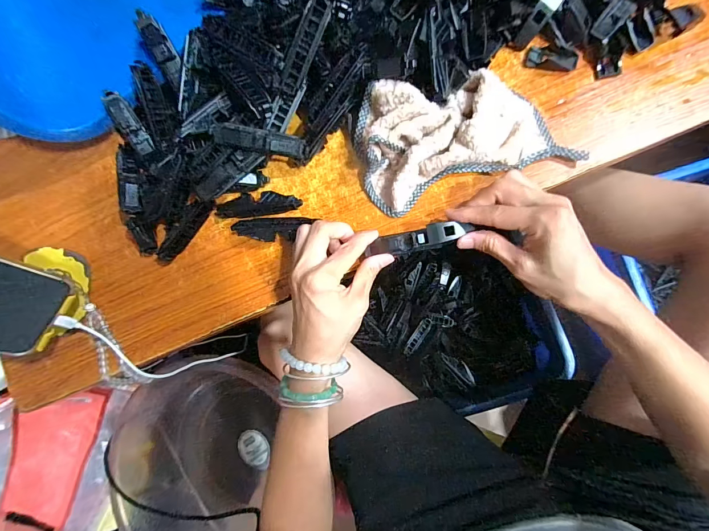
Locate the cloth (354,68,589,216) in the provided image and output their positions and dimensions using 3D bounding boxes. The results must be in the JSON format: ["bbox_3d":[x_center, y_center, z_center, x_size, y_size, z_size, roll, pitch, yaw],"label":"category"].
[{"bbox_3d":[0.090,-0.109,0.287,0.172,0.044,0.097,-8,86,8],"label":"cloth"}]

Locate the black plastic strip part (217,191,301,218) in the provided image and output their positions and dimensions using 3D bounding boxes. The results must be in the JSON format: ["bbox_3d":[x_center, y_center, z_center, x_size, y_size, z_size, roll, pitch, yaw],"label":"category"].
[{"bbox_3d":[-0.093,-0.059,0.325,0.086,0.013,0.022,0,87,8],"label":"black plastic strip part"}]

